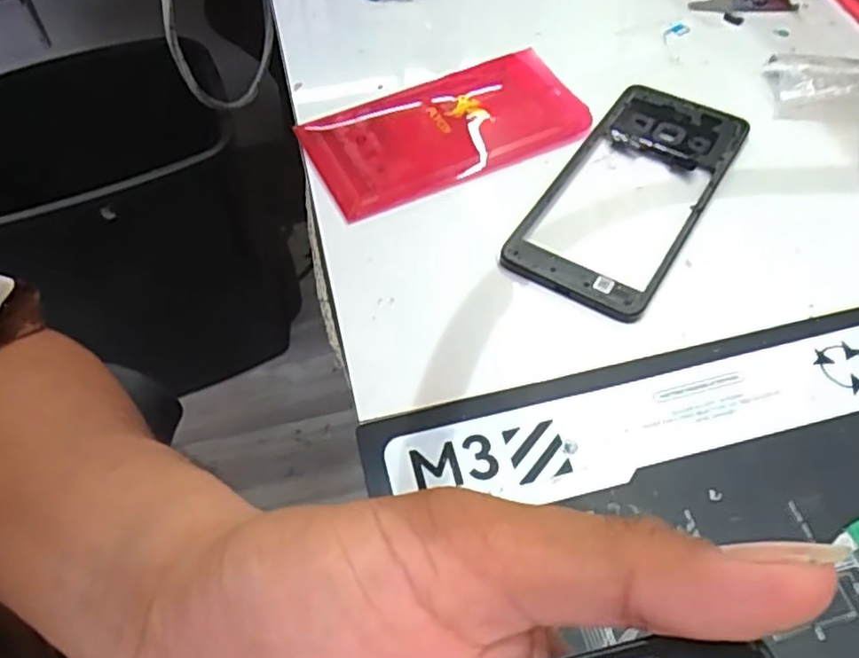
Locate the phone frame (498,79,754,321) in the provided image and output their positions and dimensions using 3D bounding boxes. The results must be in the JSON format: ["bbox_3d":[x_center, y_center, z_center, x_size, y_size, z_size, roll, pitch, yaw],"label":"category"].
[{"bbox_3d":[0.109,-0.075,0.367,0.077,0.009,0.166,27,60,20],"label":"phone frame"}]

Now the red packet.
[{"bbox_3d":[0.007,-0.125,0.403,0.161,0.013,0.099,-25,57,-14],"label":"red packet"}]

